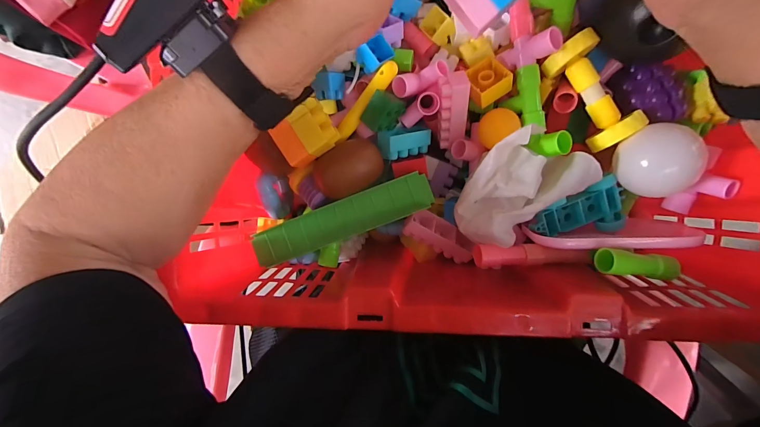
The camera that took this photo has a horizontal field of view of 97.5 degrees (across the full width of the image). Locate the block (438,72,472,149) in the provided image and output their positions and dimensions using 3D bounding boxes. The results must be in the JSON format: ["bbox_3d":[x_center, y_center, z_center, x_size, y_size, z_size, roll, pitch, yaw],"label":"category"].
[{"bbox_3d":[0.066,-0.090,0.303,0.025,0.018,0.069,-1,136,5],"label":"block"}]

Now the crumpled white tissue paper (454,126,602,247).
[{"bbox_3d":[0.113,-0.024,0.277,0.110,0.034,0.070,-38,88,5],"label":"crumpled white tissue paper"}]

